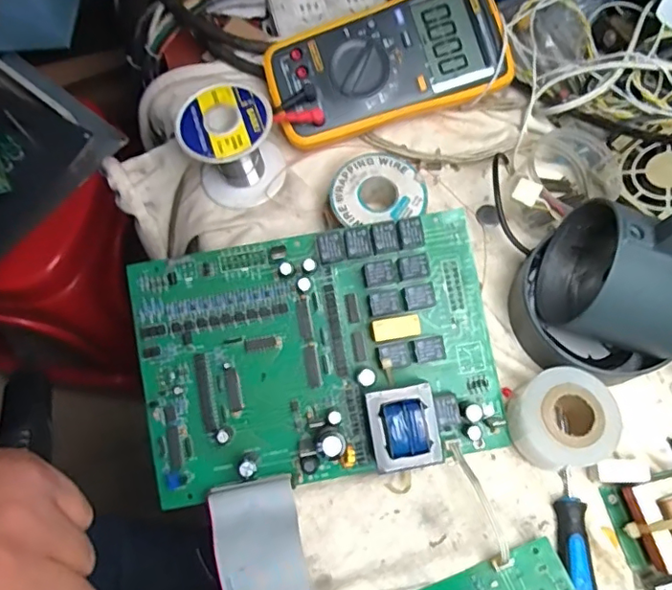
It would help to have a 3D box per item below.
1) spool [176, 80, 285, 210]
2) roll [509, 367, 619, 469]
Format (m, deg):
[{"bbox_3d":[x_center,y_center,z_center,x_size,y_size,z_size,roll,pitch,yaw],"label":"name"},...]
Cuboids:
[{"bbox_3d":[-0.073,-0.104,0.391,0.063,0.068,0.059,0,71,0],"label":"spool"},{"bbox_3d":[0.141,0.078,0.341,0.056,0.033,0.058,0,71,0],"label":"roll"}]

